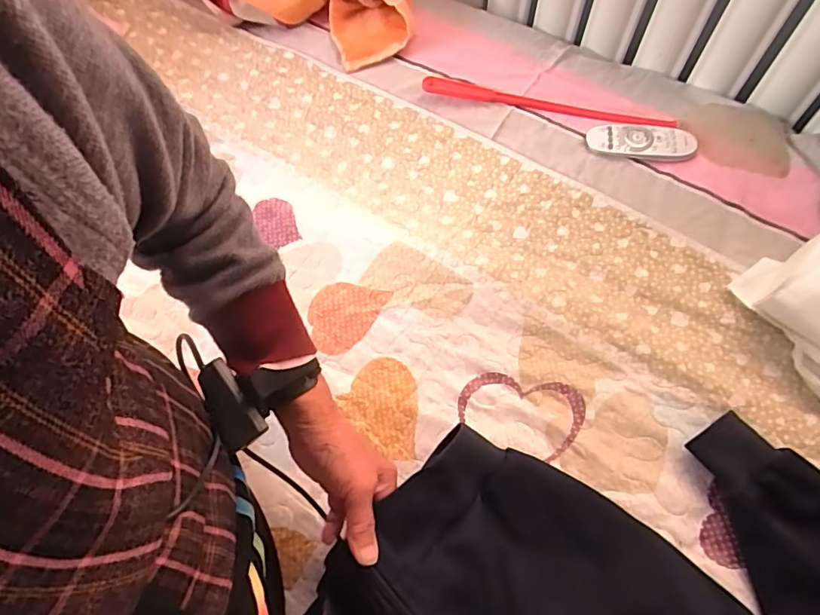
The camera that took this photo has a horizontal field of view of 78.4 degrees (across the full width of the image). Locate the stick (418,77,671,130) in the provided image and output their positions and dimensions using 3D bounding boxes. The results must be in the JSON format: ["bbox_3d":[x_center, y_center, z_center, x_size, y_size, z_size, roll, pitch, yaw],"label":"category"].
[{"bbox_3d":[0.184,-0.273,0.677,0.335,0.008,0.021,12,92,6],"label":"stick"}]

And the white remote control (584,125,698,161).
[{"bbox_3d":[0.294,-0.213,0.644,0.129,0.013,0.049,7,63,5],"label":"white remote control"}]

